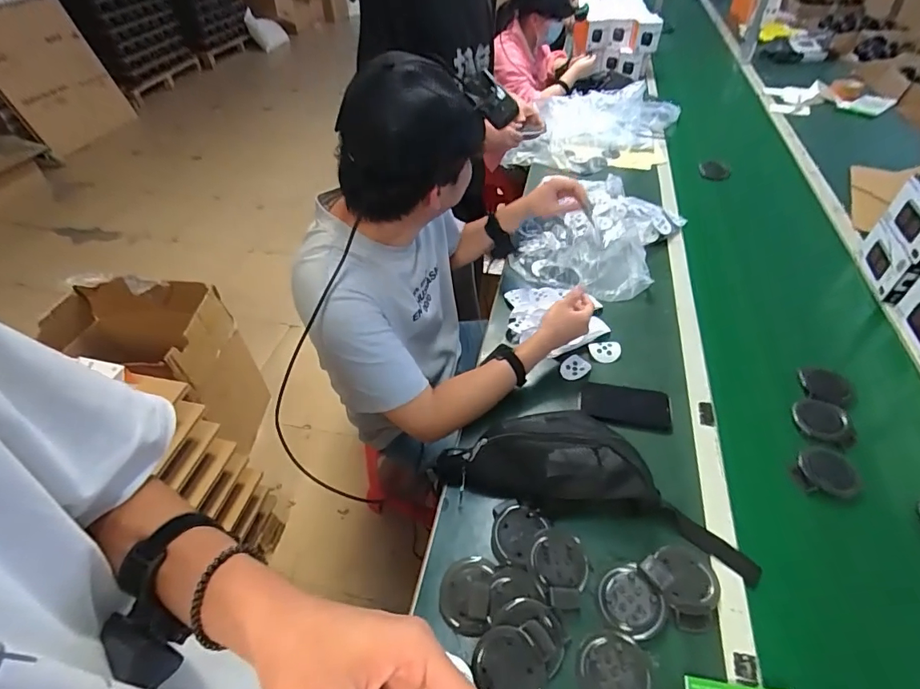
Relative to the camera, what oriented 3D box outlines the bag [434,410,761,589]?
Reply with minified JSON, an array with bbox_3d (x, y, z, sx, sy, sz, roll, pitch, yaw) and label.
[{"bbox_3d":[0.206,0.193,0.712,0.466,0.088,0.169,17,48,19],"label":"bag"}]

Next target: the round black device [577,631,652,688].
[{"bbox_3d":[0.188,0.400,0.568,0.079,0.015,0.100,-3,44,0],"label":"round black device"}]

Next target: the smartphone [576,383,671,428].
[{"bbox_3d":[0.295,0.106,0.863,0.155,0.015,0.077,8,45,10],"label":"smartphone"}]

